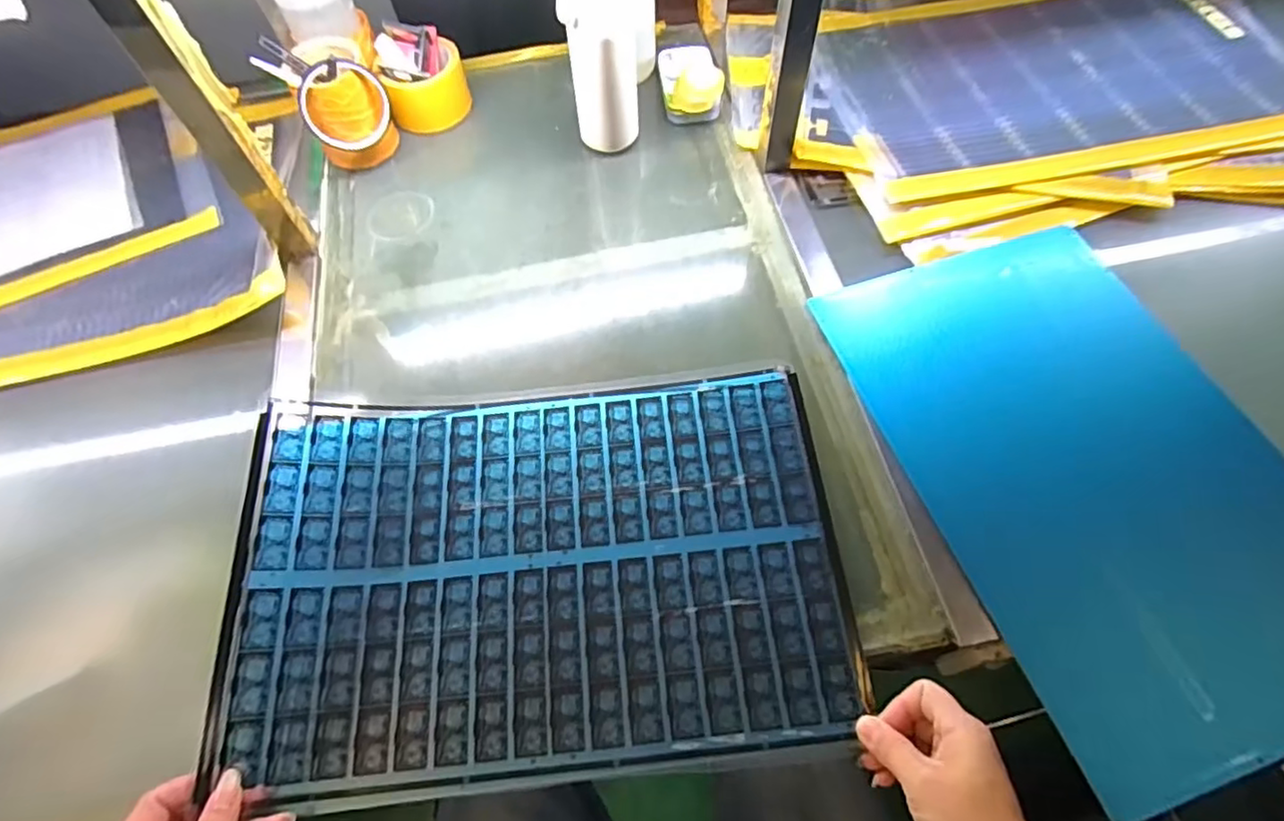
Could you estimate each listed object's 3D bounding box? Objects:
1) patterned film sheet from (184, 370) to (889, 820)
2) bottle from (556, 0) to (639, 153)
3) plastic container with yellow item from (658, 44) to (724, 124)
[{"bbox_3d":[-0.070,0.110,0.465,0.432,0.047,0.287,-7,63,0],"label":"patterned film sheet"},{"bbox_3d":[-0.040,-0.356,0.639,0.070,0.200,0.068,-3,63,2],"label":"bottle"},{"bbox_3d":[0.055,-0.394,0.733,0.068,0.054,0.121,-7,63,0],"label":"plastic container with yellow item"}]

